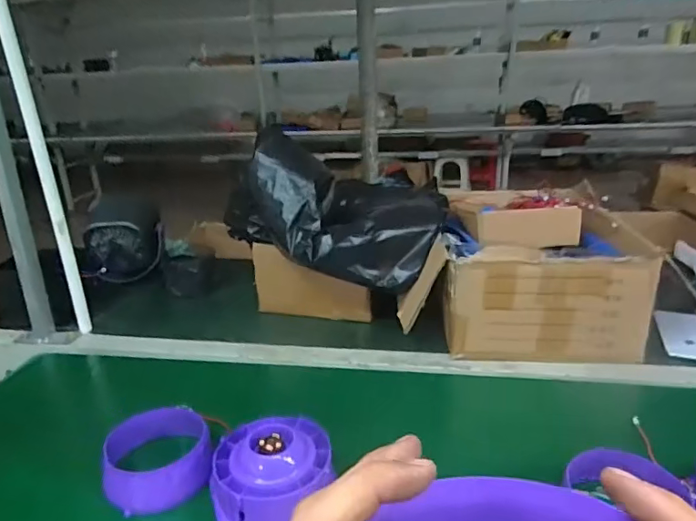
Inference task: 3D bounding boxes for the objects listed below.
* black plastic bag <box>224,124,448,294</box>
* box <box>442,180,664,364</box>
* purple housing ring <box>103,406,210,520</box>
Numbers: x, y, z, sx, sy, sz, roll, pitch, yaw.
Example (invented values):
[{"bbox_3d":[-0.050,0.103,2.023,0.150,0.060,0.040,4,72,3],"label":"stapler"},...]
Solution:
[{"bbox_3d":[-0.044,-0.059,0.889,0.370,0.200,0.185,23,25,6],"label":"black plastic bag"},{"bbox_3d":[0.330,-0.005,0.935,0.315,0.199,0.386,3,21,13],"label":"box"},{"bbox_3d":[-0.221,0.230,0.614,0.113,0.067,0.104,-2,21,1],"label":"purple housing ring"}]

